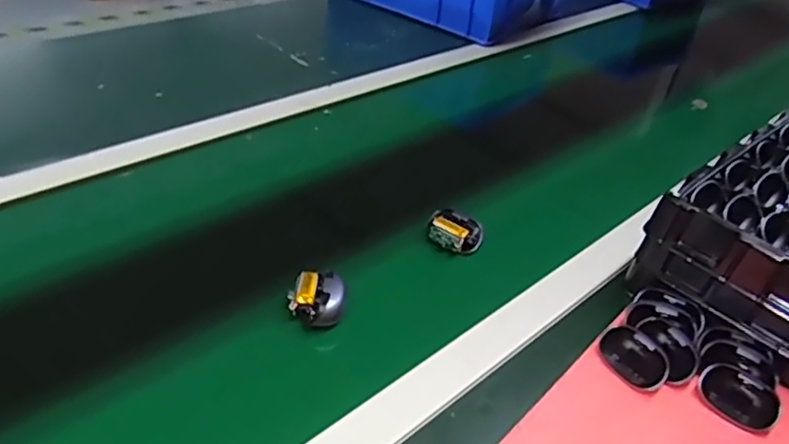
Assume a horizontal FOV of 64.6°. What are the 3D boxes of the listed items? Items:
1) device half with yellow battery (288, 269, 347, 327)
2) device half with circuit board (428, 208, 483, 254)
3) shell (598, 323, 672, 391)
[{"bbox_3d":[-0.068,0.070,0.551,0.047,0.034,0.044,-1,37,-10],"label":"device half with yellow battery"},{"bbox_3d":[0.062,0.012,0.650,0.058,0.032,0.032,22,39,20],"label":"device half with circuit board"},{"bbox_3d":[0.199,0.111,0.519,0.017,0.039,0.057,28,8,-48],"label":"shell"}]

